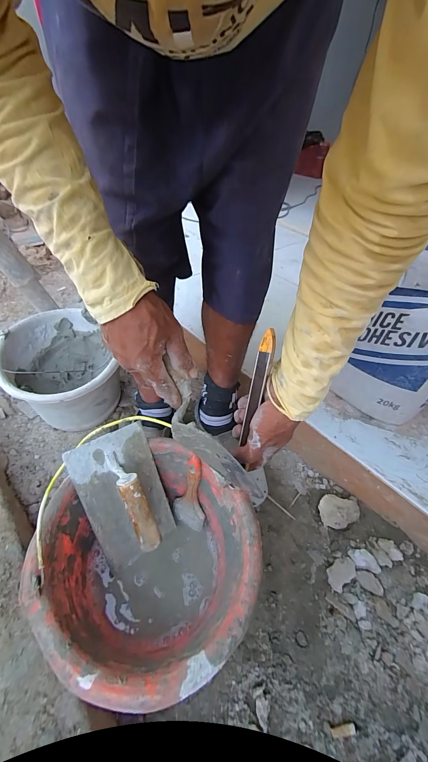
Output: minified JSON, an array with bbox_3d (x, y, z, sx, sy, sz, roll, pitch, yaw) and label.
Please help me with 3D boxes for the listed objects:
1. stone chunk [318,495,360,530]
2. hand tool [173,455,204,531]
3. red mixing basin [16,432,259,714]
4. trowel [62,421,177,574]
[{"bbox_3d":[0.253,0.262,0.573,0.078,0.037,0.057,5,44,0],"label":"stone chunk"},{"bbox_3d":[-0.040,0.186,0.482,0.054,0.145,0.028,6,24,0],"label":"hand tool"},{"bbox_3d":[-0.086,0.249,0.409,0.280,0.153,0.270,30,50,23],"label":"red mixing basin"},{"bbox_3d":[-0.119,0.185,0.421,0.129,0.215,0.081,-26,15,-32],"label":"trowel"}]

